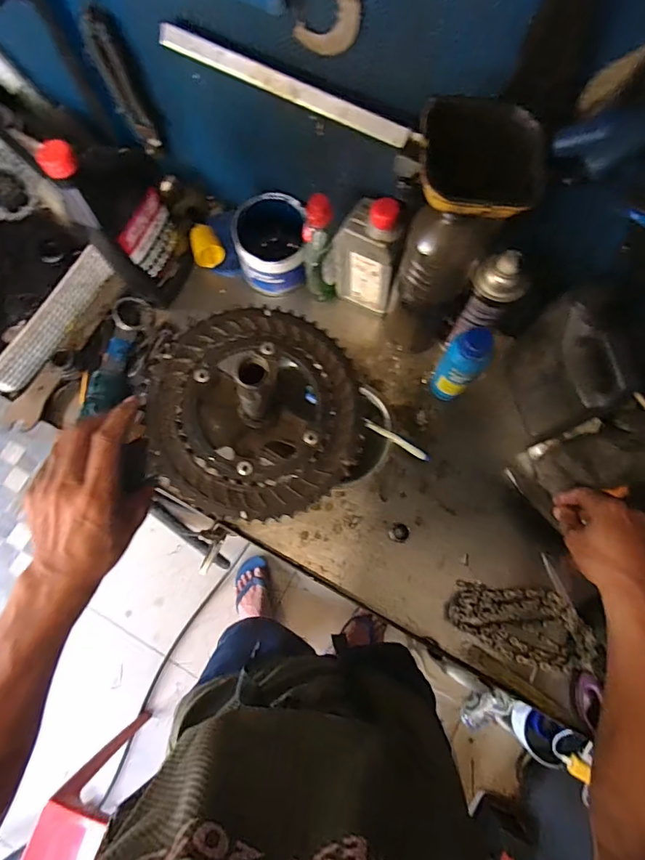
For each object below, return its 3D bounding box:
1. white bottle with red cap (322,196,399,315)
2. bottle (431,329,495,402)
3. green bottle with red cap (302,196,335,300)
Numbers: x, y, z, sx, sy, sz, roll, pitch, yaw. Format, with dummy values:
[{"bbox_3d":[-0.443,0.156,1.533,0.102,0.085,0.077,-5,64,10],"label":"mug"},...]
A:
[{"bbox_3d":[0.058,-0.224,0.572,0.086,0.176,0.050,27,77,9],"label":"white bottle with red cap"},{"bbox_3d":[0.166,-0.072,0.547,0.046,0.154,0.034,22,77,8],"label":"bottle"},{"bbox_3d":[-0.004,-0.233,0.601,0.039,0.175,0.039,-5,75,1],"label":"green bottle with red cap"}]

